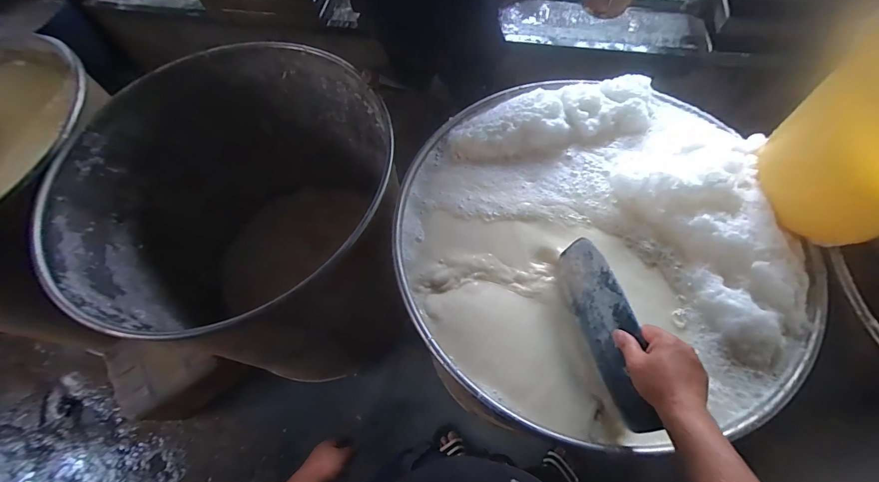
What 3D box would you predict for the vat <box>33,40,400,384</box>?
[{"bbox_3d":[-0.451,-0.046,1.217,0.719,0.943,0.846,7,66,7],"label":"vat"}]

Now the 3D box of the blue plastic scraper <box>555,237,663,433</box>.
[{"bbox_3d":[0.273,0.142,0.625,0.012,0.131,0.307,-3,54,-16],"label":"blue plastic scraper"}]

